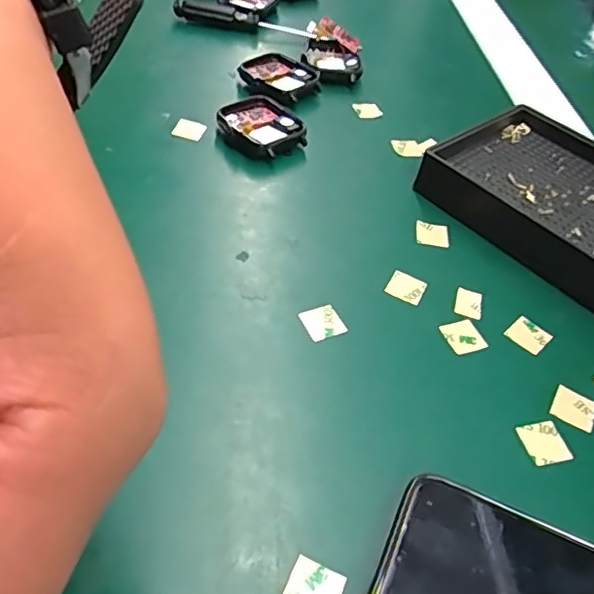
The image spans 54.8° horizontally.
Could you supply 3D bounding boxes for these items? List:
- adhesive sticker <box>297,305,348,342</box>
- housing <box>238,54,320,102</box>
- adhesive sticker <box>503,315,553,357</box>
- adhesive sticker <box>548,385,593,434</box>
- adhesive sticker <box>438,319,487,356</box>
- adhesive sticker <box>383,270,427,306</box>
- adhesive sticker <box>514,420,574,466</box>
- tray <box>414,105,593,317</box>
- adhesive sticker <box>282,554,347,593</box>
[{"bbox_3d":[0.010,0.010,0.233,0.015,0.004,0.015,-19,60,-16],"label":"adhesive sticker"},{"bbox_3d":[-0.010,-0.136,0.351,0.042,0.007,0.038,29,50,16],"label":"housing"},{"bbox_3d":[0.096,0.016,0.240,0.015,0.004,0.015,-37,65,-24],"label":"adhesive sticker"},{"bbox_3d":[0.105,0.043,0.217,0.016,0.004,0.015,27,58,13],"label":"adhesive sticker"},{"bbox_3d":[0.068,0.016,0.236,0.015,0.004,0.015,-17,61,-13],"label":"adhesive sticker"},{"bbox_3d":[0.048,-0.004,0.251,0.016,0.004,0.013,27,49,15],"label":"adhesive sticker"},{"bbox_3d":[0.089,0.052,0.206,0.015,0.004,0.015,-8,50,-8],"label":"adhesive sticker"},{"bbox_3d":[0.139,-0.045,0.283,0.093,0.022,0.135,-30,57,-27],"label":"tray"},{"bbox_3d":[0.005,0.084,0.163,0.015,0.004,0.015,23,48,11],"label":"adhesive sticker"}]

